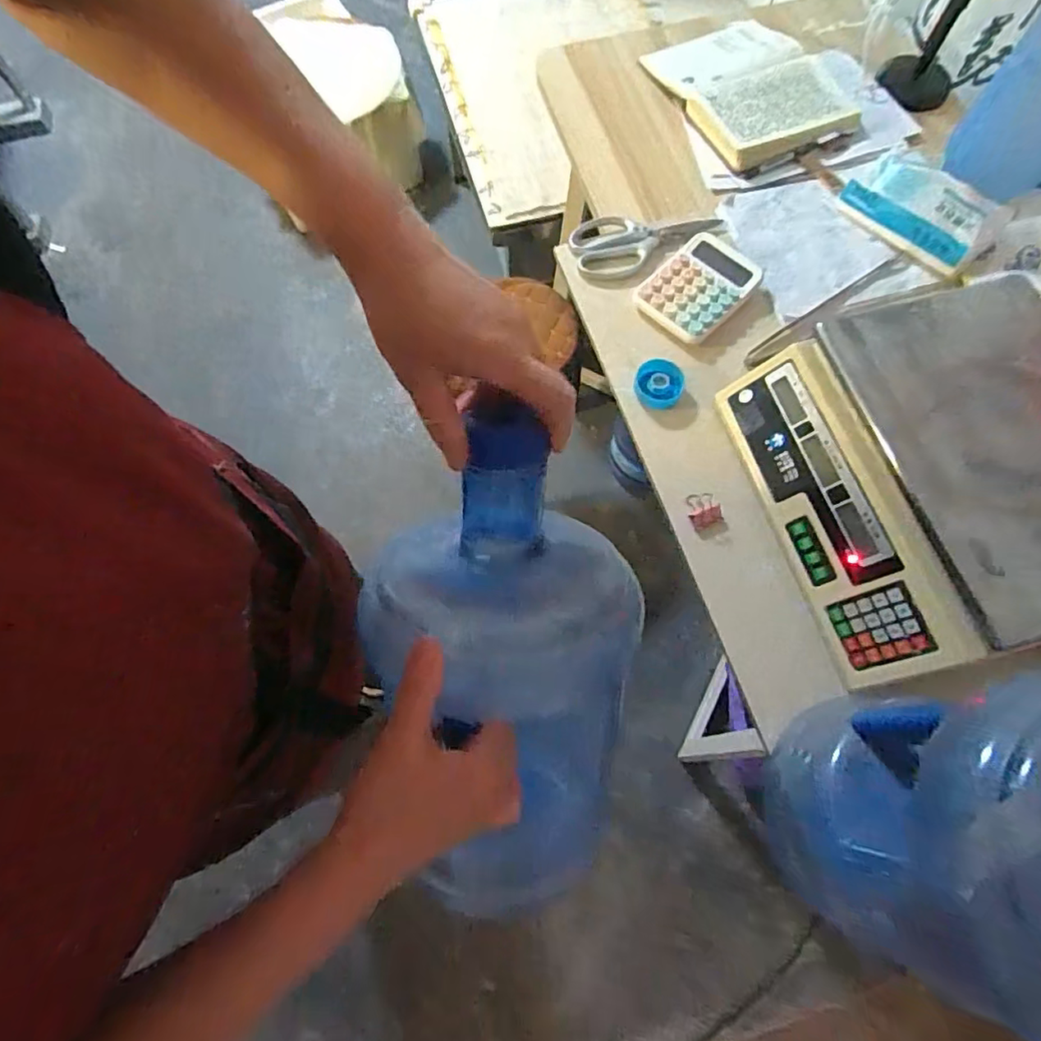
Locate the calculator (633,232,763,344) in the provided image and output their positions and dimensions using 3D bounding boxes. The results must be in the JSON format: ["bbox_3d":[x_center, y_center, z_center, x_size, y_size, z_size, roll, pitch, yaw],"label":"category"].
[{"bbox_3d":[0.223,-0.296,0.711,0.106,0.013,0.148,41,75,14],"label":"calculator"}]

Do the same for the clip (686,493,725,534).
[{"bbox_3d":[0.197,-0.013,0.611,0.036,0.021,0.040,-24,71,-8],"label":"clip"}]

